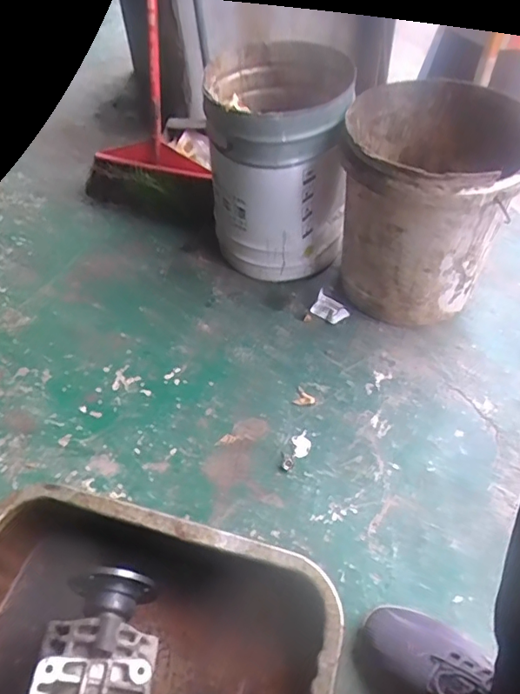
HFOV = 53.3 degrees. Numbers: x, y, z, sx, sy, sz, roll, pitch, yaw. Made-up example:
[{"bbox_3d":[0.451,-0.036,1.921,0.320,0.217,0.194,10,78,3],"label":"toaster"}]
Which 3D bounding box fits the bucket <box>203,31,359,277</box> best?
[{"bbox_3d":[0.032,-0.344,0.998,0.244,0.359,0.288,-3,50,-1],"label":"bucket"}]

